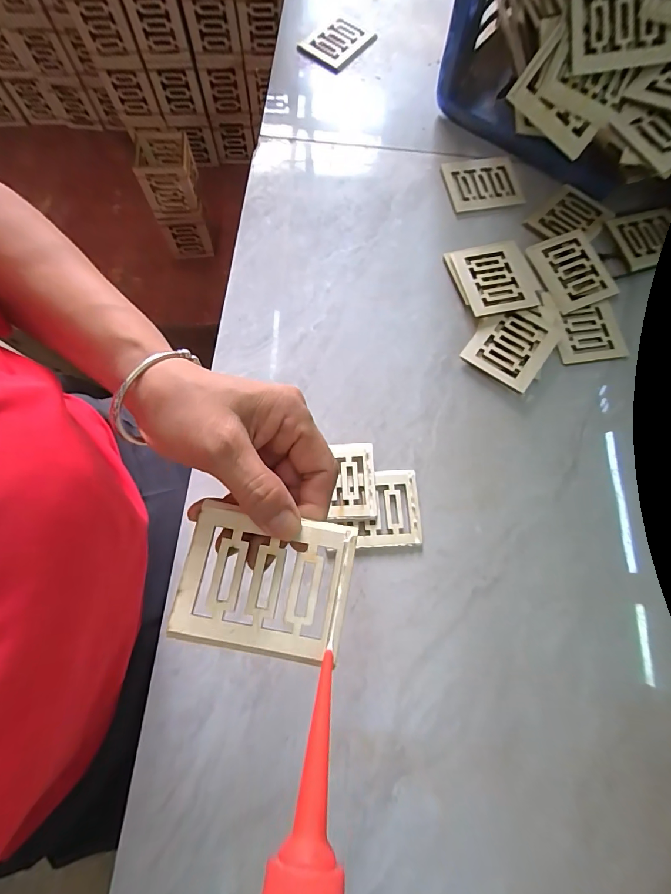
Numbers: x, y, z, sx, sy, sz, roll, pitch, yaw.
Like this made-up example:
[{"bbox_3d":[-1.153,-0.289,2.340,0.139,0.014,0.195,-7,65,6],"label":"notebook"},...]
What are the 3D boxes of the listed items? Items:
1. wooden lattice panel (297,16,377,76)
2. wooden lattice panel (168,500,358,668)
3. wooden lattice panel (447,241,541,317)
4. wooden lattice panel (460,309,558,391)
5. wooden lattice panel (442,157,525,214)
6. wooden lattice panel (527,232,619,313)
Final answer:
[{"bbox_3d":[0.004,-0.494,0.477,0.064,0.008,0.074,44,79,10],"label":"wooden lattice panel"},{"bbox_3d":[-0.034,0.066,0.192,0.080,0.005,0.064,10,75,2],"label":"wooden lattice panel"},{"bbox_3d":[0.161,-0.170,0.395,0.071,0.010,0.080,-11,75,-3],"label":"wooden lattice panel"},{"bbox_3d":[0.168,-0.097,0.377,0.068,0.008,0.075,35,78,8],"label":"wooden lattice panel"},{"bbox_3d":[0.163,-0.291,0.434,0.079,0.004,0.067,-10,75,-3],"label":"wooden lattice panel"},{"bbox_3d":[0.241,-0.181,0.400,0.066,0.008,0.080,-20,76,-6],"label":"wooden lattice panel"}]

